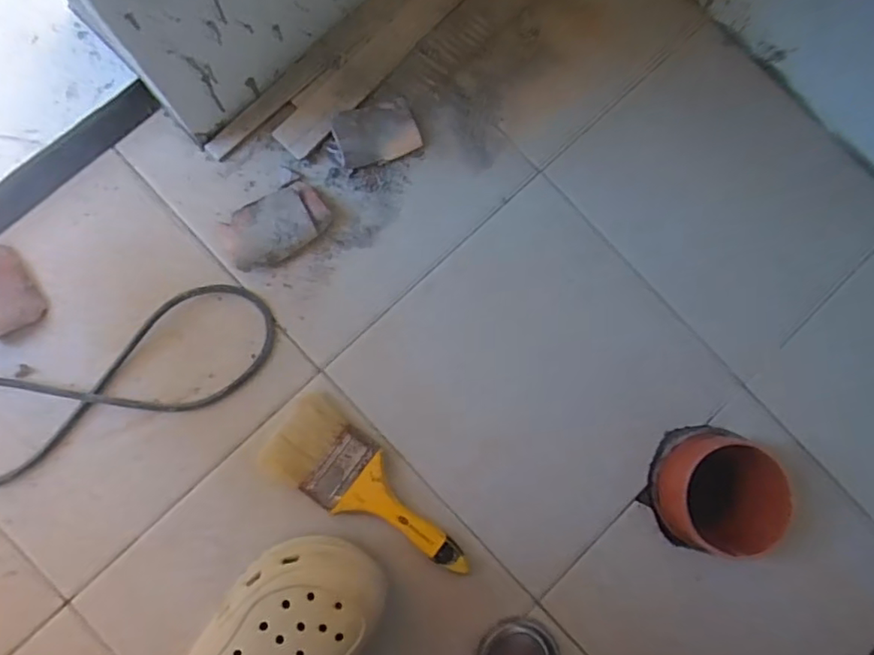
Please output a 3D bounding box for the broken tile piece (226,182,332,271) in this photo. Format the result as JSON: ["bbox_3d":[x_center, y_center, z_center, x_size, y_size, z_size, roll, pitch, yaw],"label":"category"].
[{"bbox_3d":[-0.151,-0.096,0.553,0.096,0.016,0.059,-30,92,-7],"label":"broken tile piece"}]

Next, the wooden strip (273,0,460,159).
[{"bbox_3d":[-0.050,-0.282,0.578,0.045,0.006,0.283,43,84,-4],"label":"wooden strip"}]

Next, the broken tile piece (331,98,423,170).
[{"bbox_3d":[-0.059,-0.192,0.569,0.080,0.023,0.054,-22,91,-7],"label":"broken tile piece"}]

